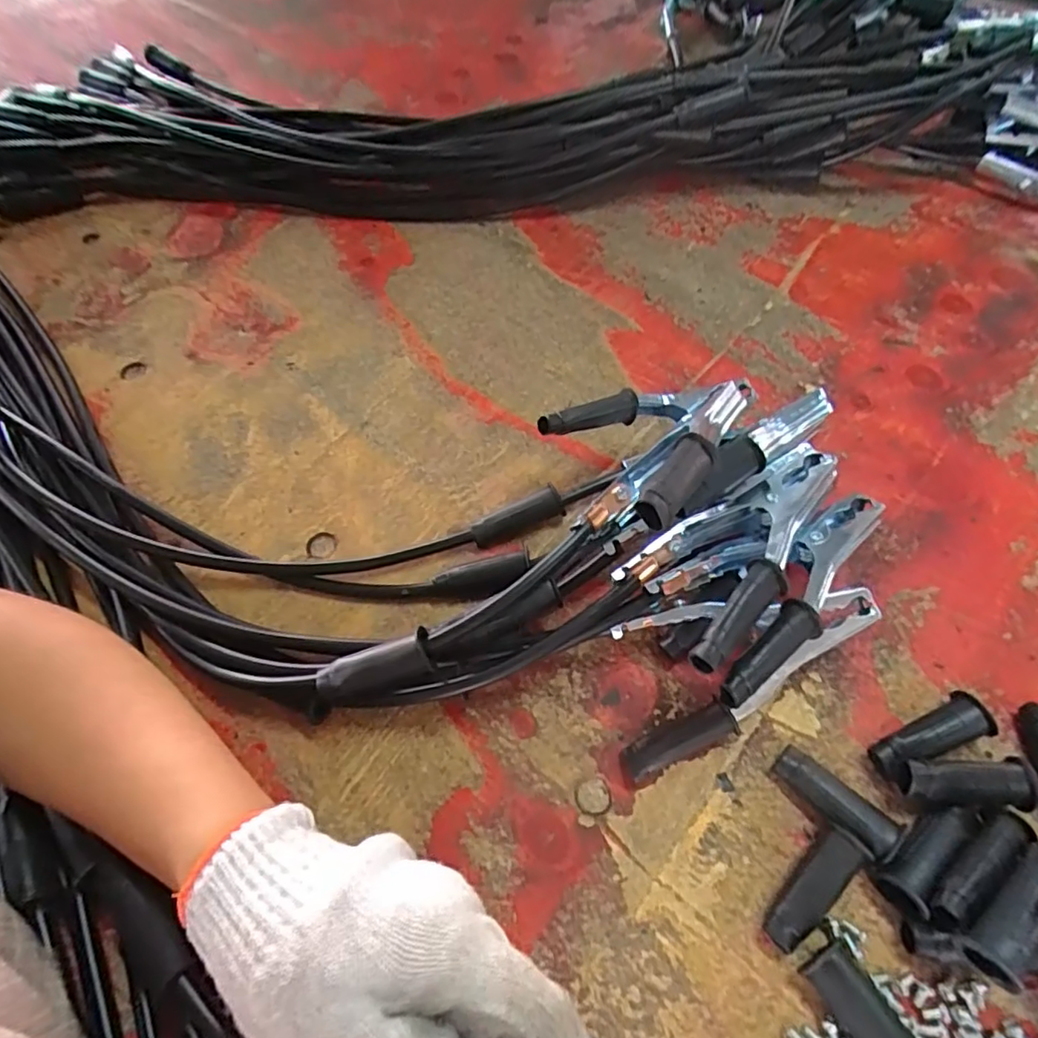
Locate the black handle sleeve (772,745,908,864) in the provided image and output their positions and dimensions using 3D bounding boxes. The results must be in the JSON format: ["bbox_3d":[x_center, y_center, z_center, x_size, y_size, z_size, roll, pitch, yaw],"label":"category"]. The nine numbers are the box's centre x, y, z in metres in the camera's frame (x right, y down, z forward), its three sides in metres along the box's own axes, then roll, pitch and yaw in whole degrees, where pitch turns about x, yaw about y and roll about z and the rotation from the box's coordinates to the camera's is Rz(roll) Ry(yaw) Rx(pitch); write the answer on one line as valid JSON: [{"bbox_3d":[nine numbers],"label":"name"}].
[{"bbox_3d":[0.160,0.144,0.303,0.060,0.019,0.021,39,70,21],"label":"black handle sleeve"}]

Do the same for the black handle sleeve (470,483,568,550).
[{"bbox_3d":[-0.002,-0.001,0.391,0.061,0.017,0.020,-21,62,-8],"label":"black handle sleeve"}]

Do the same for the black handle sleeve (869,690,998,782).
[{"bbox_3d":[0.217,0.115,0.315,0.063,0.019,0.023,-20,62,-8],"label":"black handle sleeve"}]

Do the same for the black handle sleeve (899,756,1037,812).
[{"bbox_3d":[0.226,0.133,0.302,0.065,0.022,0.022,2,61,4],"label":"black handle sleeve"}]

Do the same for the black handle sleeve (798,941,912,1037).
[{"bbox_3d":[0.152,0.217,0.256,0.021,0.025,0.059,-29,64,-12],"label":"black handle sleeve"}]

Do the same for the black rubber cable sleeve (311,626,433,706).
[{"bbox_3d":[-0.077,0.080,0.313,0.065,0.017,0.022,-22,61,7],"label":"black rubber cable sleeve"}]

